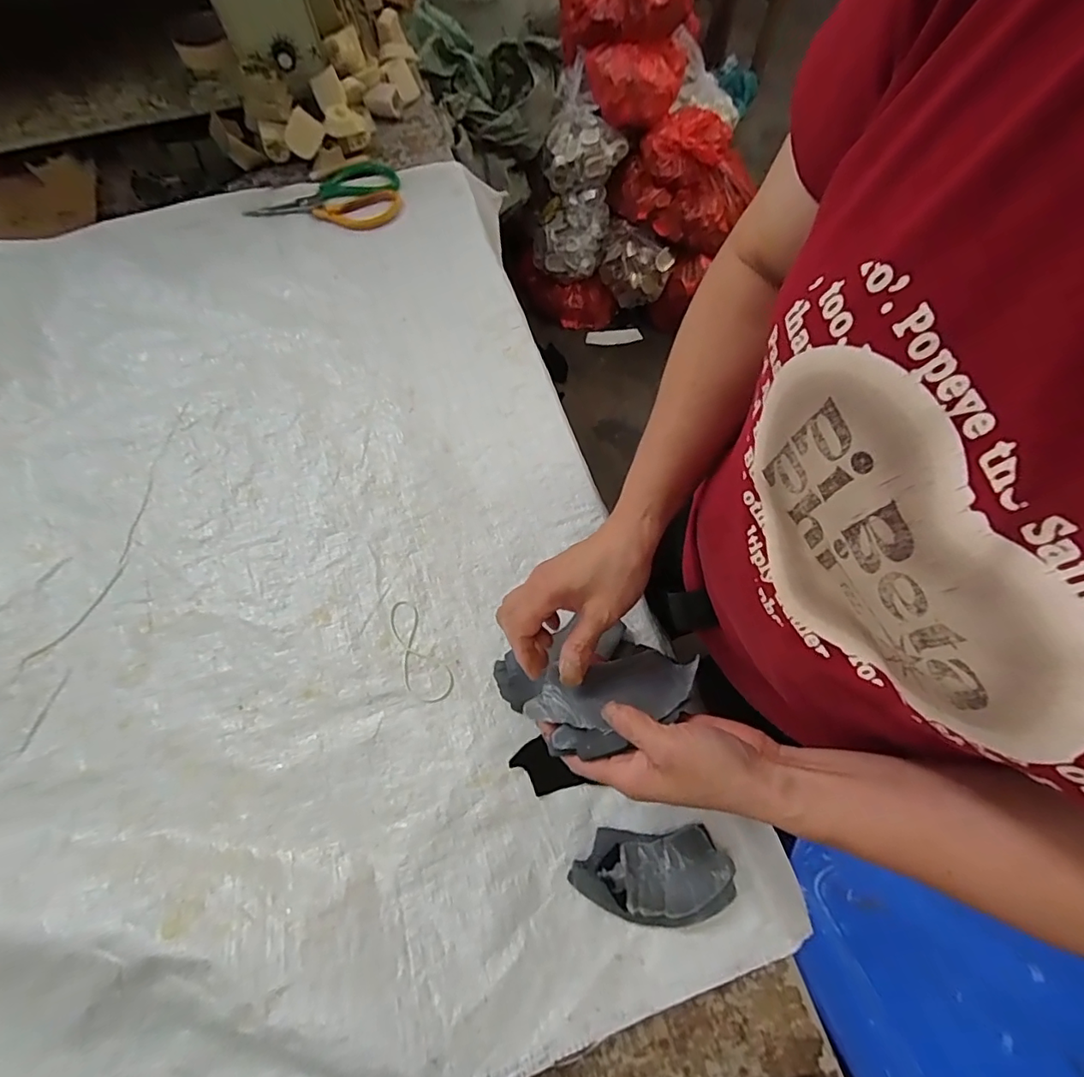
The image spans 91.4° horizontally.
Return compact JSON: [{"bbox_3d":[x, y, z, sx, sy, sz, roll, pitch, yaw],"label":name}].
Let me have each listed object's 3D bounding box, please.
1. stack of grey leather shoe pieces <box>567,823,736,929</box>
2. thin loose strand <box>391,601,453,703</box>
[{"bbox_3d":[0.087,0.266,0.412,0.122,0.032,0.068,-3,70,-2],"label":"stack of grey leather shoe pieces"},{"bbox_3d":[-0.113,0.103,0.491,0.040,0.004,0.099,-19,72,-8],"label":"thin loose strand"}]

